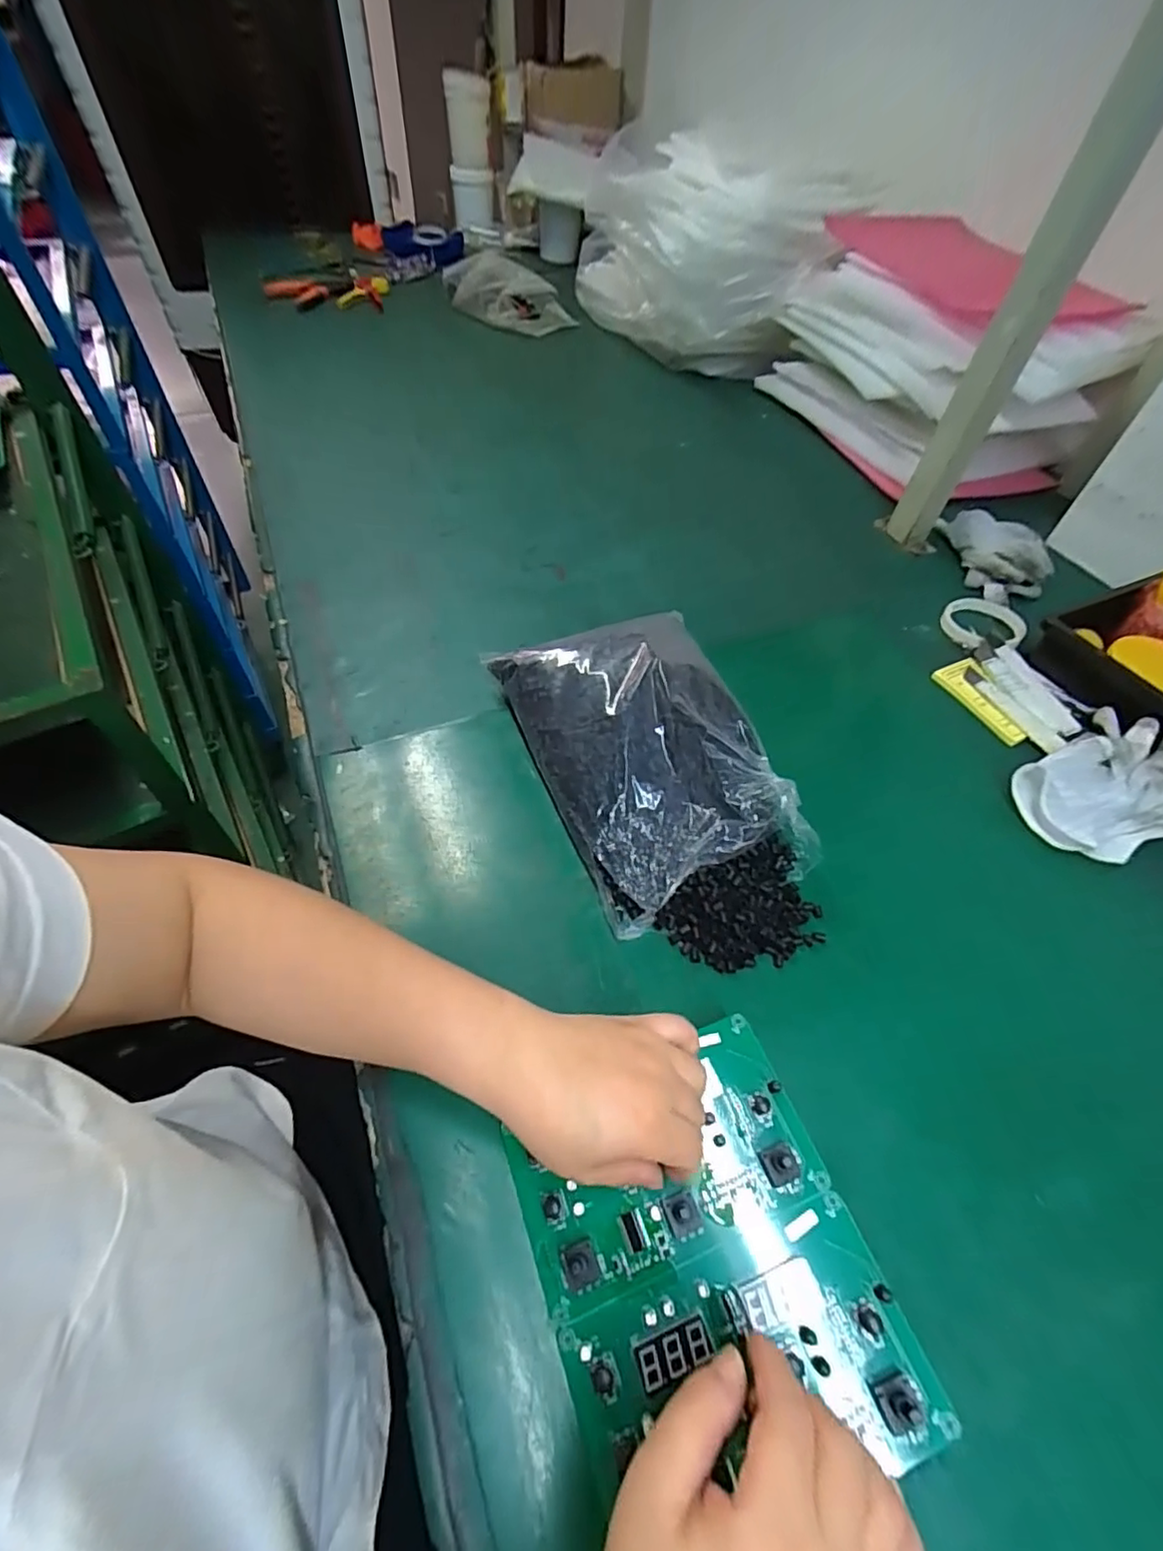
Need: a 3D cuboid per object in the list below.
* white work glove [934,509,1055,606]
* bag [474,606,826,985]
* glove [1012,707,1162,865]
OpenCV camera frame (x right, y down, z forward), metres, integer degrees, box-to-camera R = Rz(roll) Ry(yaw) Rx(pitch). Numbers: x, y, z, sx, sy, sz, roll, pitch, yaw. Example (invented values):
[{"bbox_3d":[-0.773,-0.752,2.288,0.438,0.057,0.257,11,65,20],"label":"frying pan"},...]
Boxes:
[{"bbox_3d":[0.536,-0.290,0.763,0.099,0.044,0.145,-2,53,-5],"label":"white work glove"},{"bbox_3d":[0.065,-0.006,0.496,0.181,0.075,0.336,-16,55,-15],"label":"bag"},{"bbox_3d":[0.481,0.013,0.525,0.184,0.040,0.126,-25,58,-21],"label":"glove"}]

